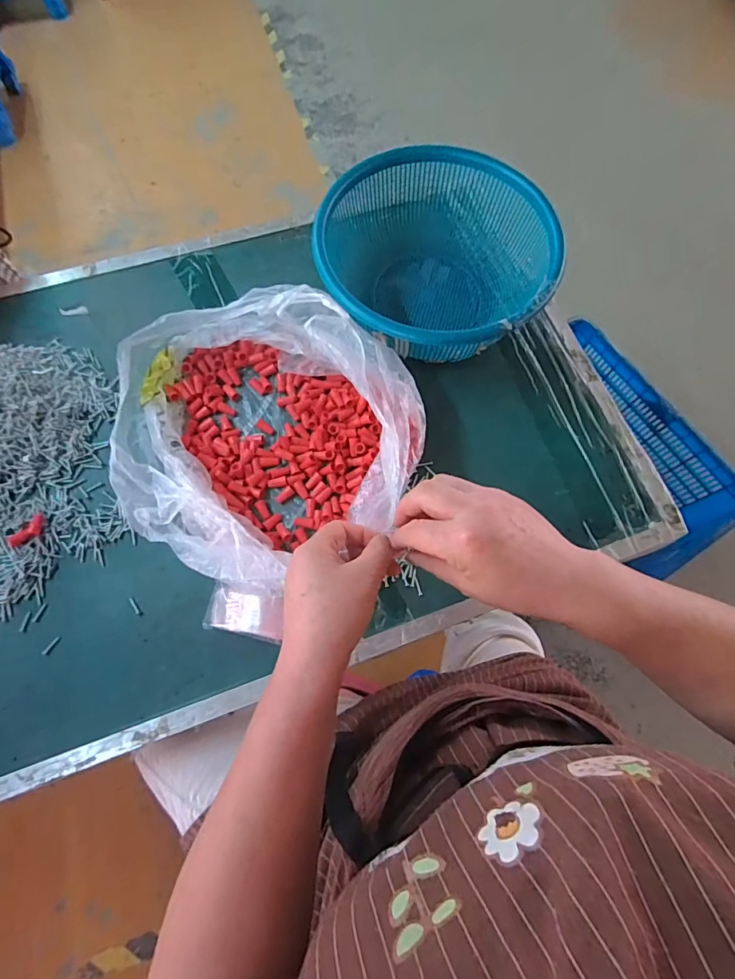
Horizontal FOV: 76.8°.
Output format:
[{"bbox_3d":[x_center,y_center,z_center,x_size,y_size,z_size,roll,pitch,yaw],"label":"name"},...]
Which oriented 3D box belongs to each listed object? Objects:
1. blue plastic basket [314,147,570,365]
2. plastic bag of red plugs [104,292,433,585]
[{"bbox_3d":[0.089,-0.275,0.582,0.262,0.115,0.270,1,70,-2],"label":"blue plastic basket"},{"bbox_3d":[-0.103,-0.067,0.515,0.322,0.099,0.314,-9,75,-3],"label":"plastic bag of red plugs"}]

